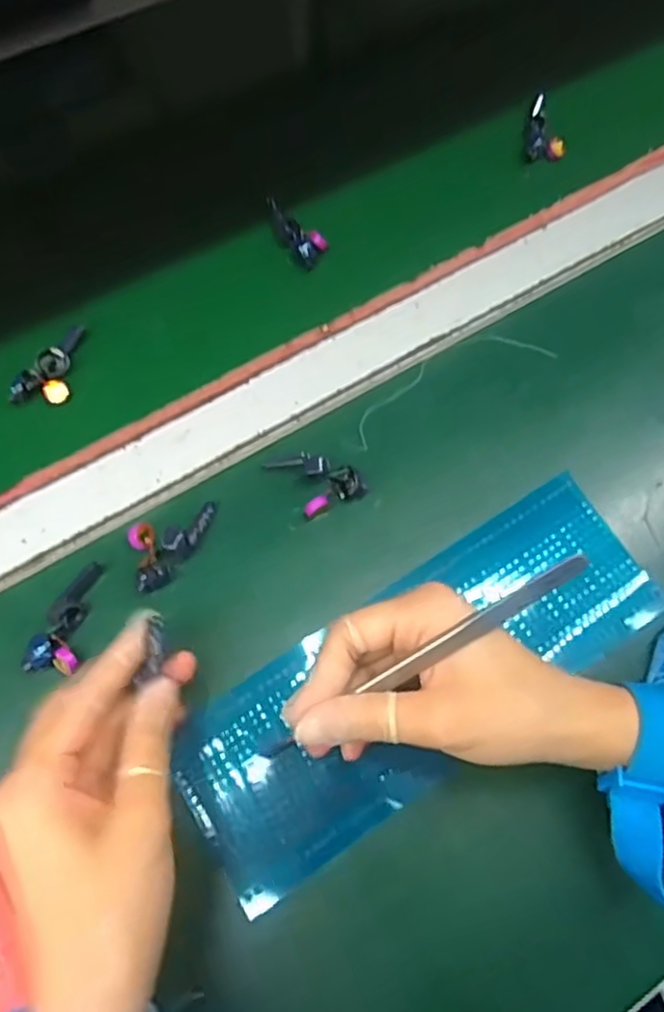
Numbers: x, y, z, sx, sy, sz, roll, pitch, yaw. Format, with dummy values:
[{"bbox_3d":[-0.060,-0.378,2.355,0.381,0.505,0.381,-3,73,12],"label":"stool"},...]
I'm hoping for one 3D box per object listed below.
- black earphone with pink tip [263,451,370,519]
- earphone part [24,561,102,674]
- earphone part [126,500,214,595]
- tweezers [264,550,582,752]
[{"bbox_3d":[-0.007,-0.017,0.352,0.040,0.013,0.038,-26,73,-14],"label":"black earphone with pink tip"},{"bbox_3d":[-0.124,0.051,0.321,0.024,0.012,0.053,9,68,-1],"label":"earphone part"},{"bbox_3d":[-0.075,0.020,0.336,0.045,0.015,0.034,-19,71,-12],"label":"earphone part"},{"bbox_3d":[0.031,0.066,0.280,0.163,0.006,0.008,-37,69,21],"label":"tweezers"}]

